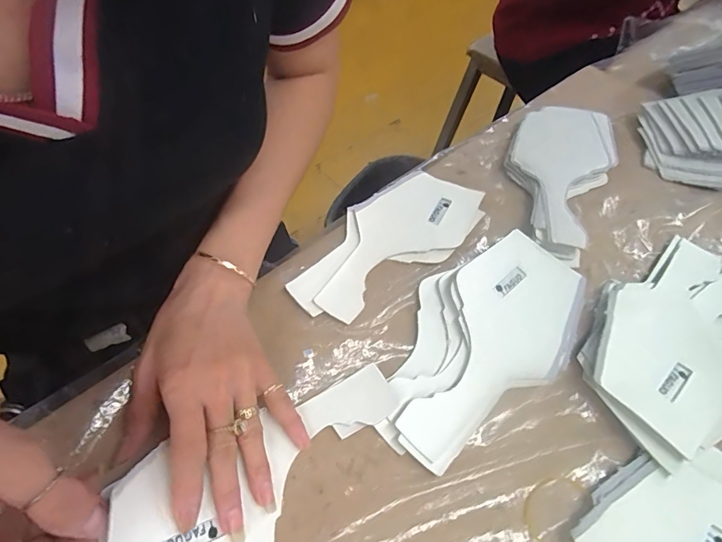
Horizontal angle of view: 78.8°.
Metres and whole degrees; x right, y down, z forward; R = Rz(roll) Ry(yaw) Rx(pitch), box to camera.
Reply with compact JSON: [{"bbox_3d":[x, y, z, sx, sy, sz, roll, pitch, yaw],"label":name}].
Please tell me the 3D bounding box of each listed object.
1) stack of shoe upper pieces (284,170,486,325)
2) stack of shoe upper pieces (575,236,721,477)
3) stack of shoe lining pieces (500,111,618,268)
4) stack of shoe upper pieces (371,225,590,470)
[{"bbox_3d":[0.025,-0.029,0.388,0.196,0.008,0.089,-38,64,-25],"label":"stack of shoe upper pieces"},{"bbox_3d":[0.248,0.045,0.336,0.205,0.017,0.109,-33,62,-23],"label":"stack of shoe upper pieces"},{"bbox_3d":[0.192,-0.099,0.436,0.098,0.020,0.194,26,58,16],"label":"stack of shoe lining pieces"},{"bbox_3d":[0.095,0.049,0.331,0.109,0.018,0.204,25,57,15],"label":"stack of shoe upper pieces"}]

